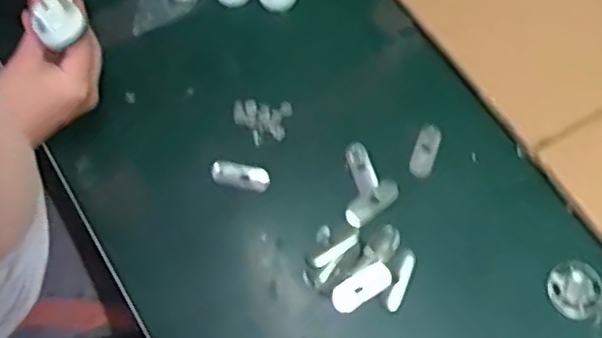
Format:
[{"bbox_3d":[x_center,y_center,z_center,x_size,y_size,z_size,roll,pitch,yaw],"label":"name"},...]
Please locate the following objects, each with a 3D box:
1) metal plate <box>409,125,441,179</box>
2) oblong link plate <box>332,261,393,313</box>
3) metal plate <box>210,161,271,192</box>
[{"bbox_3d":[0.109,-0.016,0.558,0.019,0.004,0.052,18,64,12],"label":"metal plate"},{"bbox_3d":[0.048,0.093,0.504,0.051,0.004,0.023,-29,64,-12],"label":"oblong link plate"},{"bbox_3d":[-0.053,0.007,0.554,0.050,0.007,0.022,9,63,8],"label":"metal plate"}]

